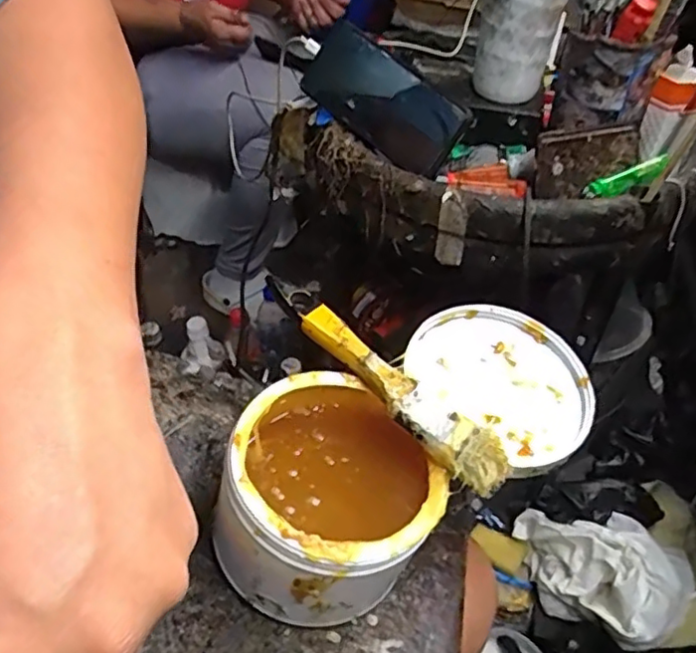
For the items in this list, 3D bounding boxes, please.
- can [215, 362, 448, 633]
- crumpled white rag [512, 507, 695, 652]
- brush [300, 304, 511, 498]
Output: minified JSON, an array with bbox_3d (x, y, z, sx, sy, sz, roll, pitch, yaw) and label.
[{"bbox_3d":[-0.007,0.085,0.324,0.107,0.078,0.107,14,43,12],"label":"can"},{"bbox_3d":[0.270,0.260,0.676,0.180,0.082,0.132,19,44,18],"label":"crumpled white rag"},{"bbox_3d":[0.027,0.034,0.328,0.131,0.014,0.027,40,53,19],"label":"brush"}]

